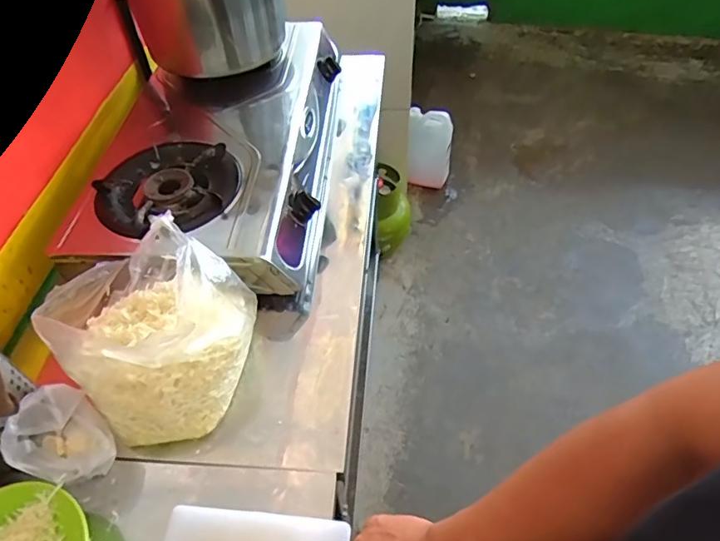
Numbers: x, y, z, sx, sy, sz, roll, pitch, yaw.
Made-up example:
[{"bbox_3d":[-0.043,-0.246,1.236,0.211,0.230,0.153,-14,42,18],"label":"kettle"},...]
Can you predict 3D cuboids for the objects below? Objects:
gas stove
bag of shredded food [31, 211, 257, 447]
[{"bbox_3d":[-0.262,-0.235,0.947,0.393,0.124,0.623,1,50,4],"label":"gas stove"},{"bbox_3d":[-0.251,0.074,0.645,0.187,0.160,0.216,20,54,19],"label":"bag of shredded food"}]

